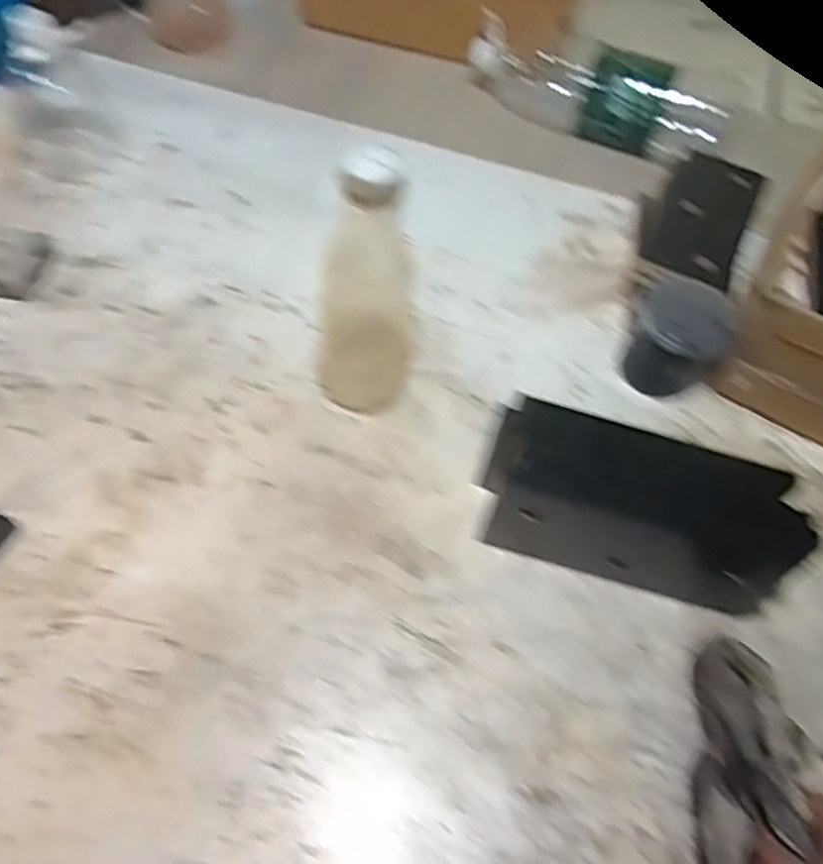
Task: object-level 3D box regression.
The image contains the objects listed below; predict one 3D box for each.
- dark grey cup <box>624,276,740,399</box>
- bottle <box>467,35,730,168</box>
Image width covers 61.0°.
[{"bbox_3d":[0.236,-0.080,0.623,0.077,0.095,0.074,39,60,21],"label":"dark grey cup"},{"bbox_3d":[0.225,-0.416,0.857,0.322,0.098,0.077,25,56,13],"label":"bottle"}]

